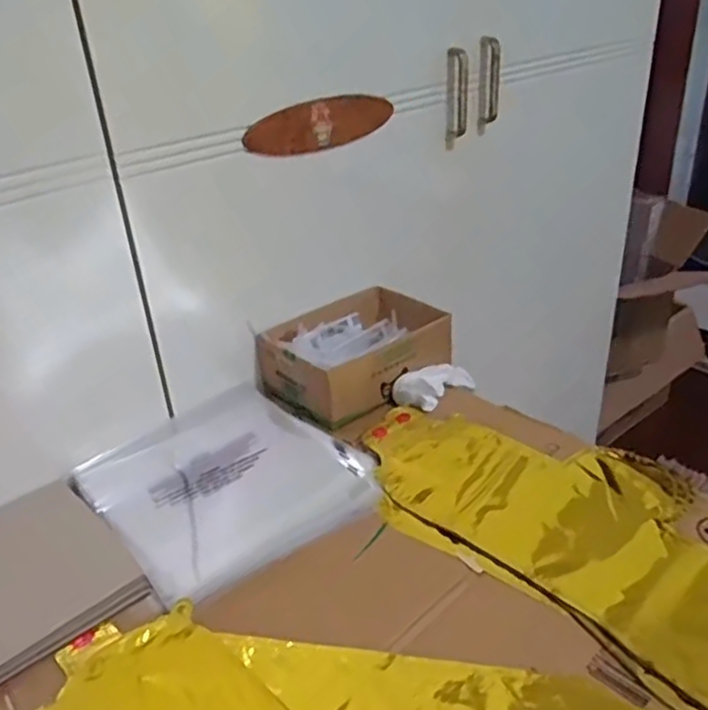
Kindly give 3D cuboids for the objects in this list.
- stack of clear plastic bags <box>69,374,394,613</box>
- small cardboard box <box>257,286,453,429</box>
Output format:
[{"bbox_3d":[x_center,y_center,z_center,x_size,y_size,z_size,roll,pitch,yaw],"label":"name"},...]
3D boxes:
[{"bbox_3d":[-0.115,0.108,0.619,0.214,0.023,0.211,-23,35,-30],"label":"stack of clear plastic bags"},{"bbox_3d":[0.001,-0.007,0.757,0.189,0.060,0.144,-26,36,-33],"label":"small cardboard box"}]

